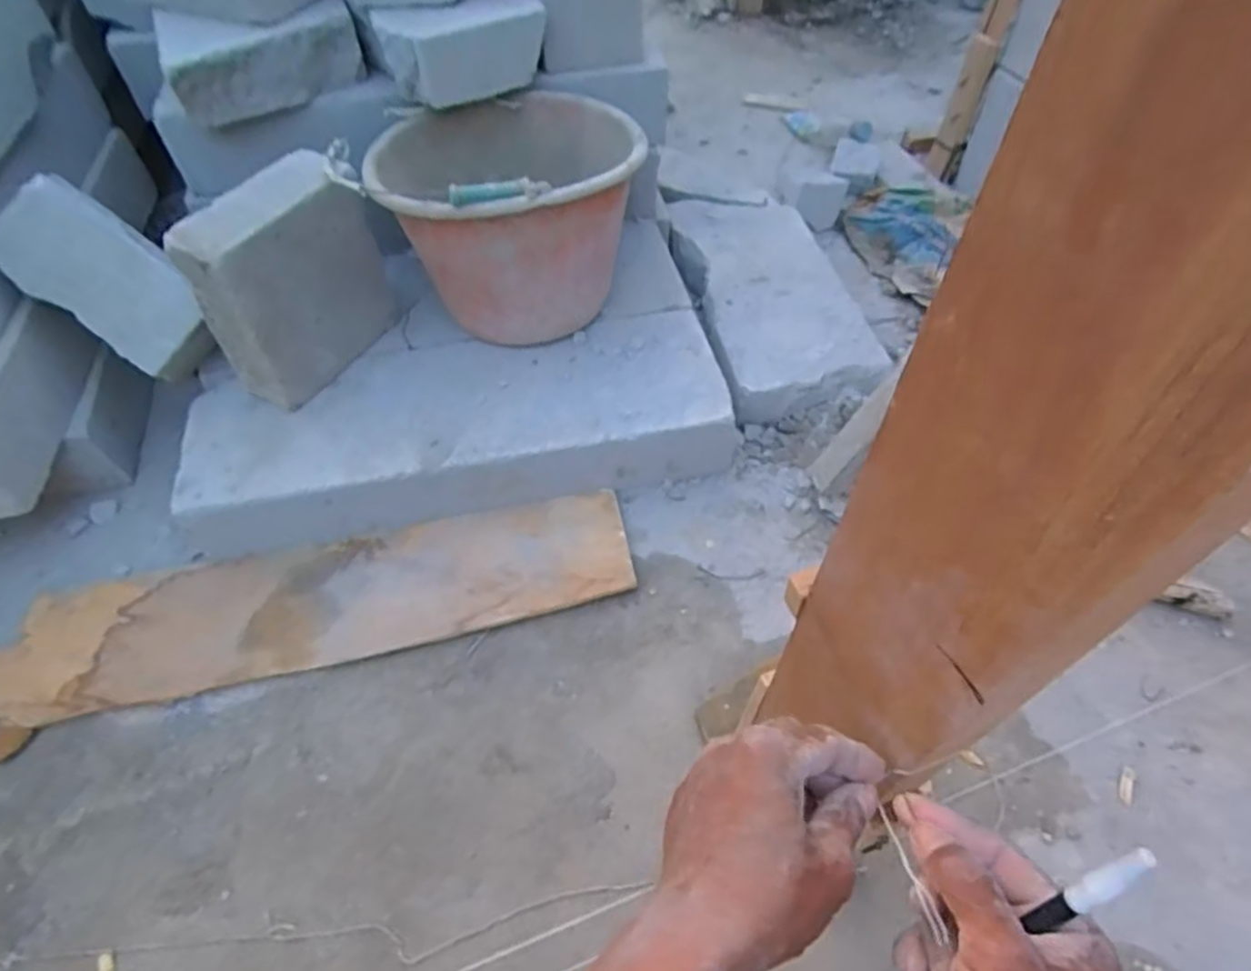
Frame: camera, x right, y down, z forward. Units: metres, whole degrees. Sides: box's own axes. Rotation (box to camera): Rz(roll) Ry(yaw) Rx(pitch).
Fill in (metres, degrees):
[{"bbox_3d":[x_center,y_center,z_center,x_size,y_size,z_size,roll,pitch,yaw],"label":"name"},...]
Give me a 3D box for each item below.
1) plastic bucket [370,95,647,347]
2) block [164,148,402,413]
[{"bbox_3d":[-0.130,-0.311,0.843,0.274,0.214,0.274,-18,54,-14],"label":"plastic bucket"},{"bbox_3d":[-0.356,-0.213,0.765,0.073,0.205,0.190,24,55,17],"label":"block"}]

